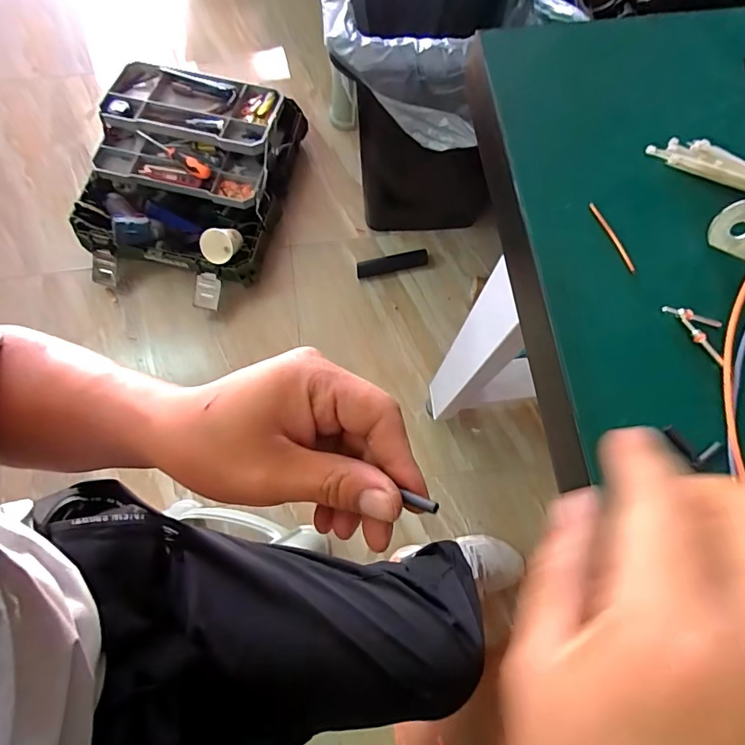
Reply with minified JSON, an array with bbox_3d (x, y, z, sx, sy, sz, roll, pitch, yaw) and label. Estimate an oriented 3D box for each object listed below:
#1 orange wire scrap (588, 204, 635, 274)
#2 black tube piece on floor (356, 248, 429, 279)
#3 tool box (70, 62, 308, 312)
[{"bbox_3d":[0.130,-0.073,0.252,0.005,0.004,0.044,-23,76,-7],"label":"orange wire scrap"},{"bbox_3d":[0.049,-0.267,1.146,0.174,0.018,0.039,-13,75,-4],"label":"black tube piece on floor"},{"bbox_3d":[-0.428,-0.446,1.079,0.416,0.170,0.518,14,75,4],"label":"tool box"}]

